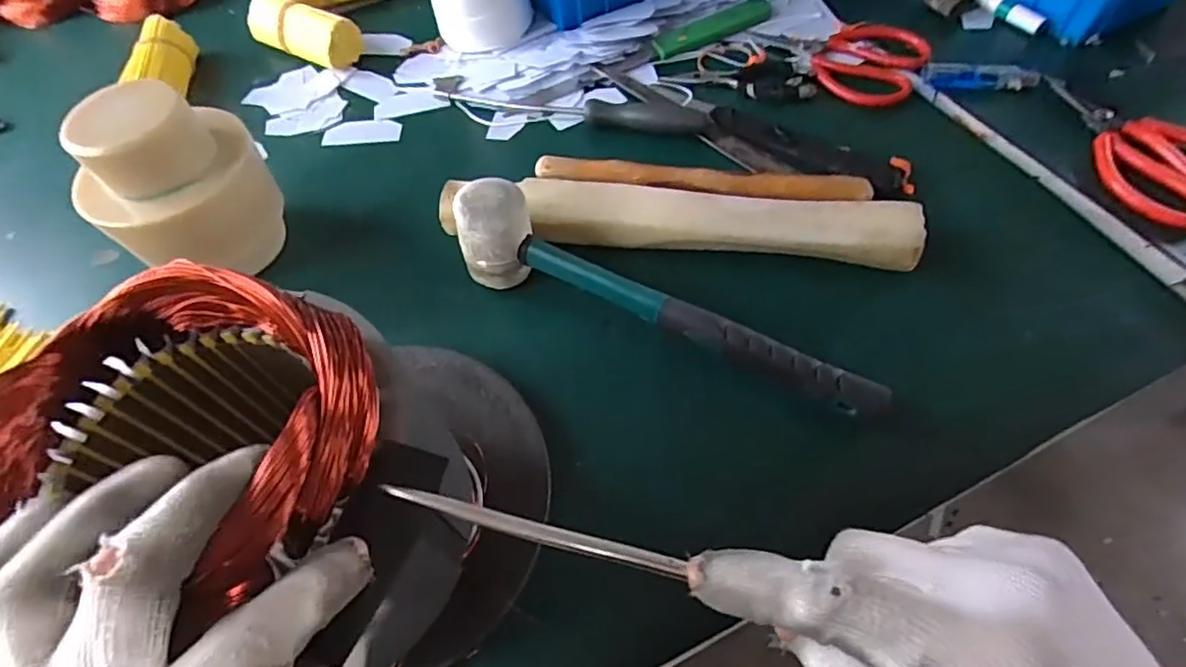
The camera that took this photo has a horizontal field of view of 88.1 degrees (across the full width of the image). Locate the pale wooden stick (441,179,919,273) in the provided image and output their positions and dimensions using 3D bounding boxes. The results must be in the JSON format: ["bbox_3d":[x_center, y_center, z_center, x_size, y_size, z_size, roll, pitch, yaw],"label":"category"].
[{"bbox_3d":[0.052,-0.085,0.432,0.333,0.027,0.041,6,58,8],"label":"pale wooden stick"}]

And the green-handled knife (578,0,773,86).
[{"bbox_3d":[0.078,-0.273,0.570,0.193,0.021,0.034,-19,58,-8],"label":"green-handled knife"}]

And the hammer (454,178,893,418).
[{"bbox_3d":[0.040,-0.019,0.383,0.287,0.076,0.042,20,61,17],"label":"hammer"}]

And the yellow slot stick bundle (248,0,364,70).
[{"bbox_3d":[-0.283,-0.295,0.597,0.120,0.044,0.043,21,62,17],"label":"yellow slot stick bundle"}]

